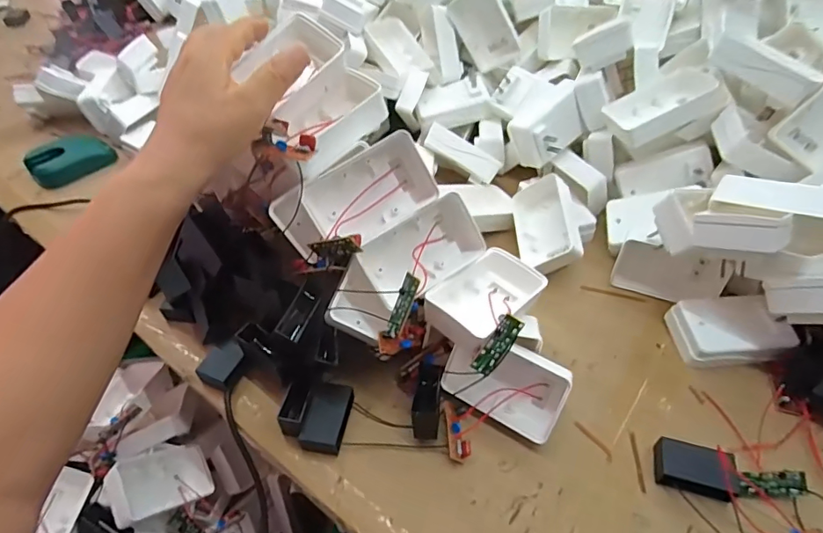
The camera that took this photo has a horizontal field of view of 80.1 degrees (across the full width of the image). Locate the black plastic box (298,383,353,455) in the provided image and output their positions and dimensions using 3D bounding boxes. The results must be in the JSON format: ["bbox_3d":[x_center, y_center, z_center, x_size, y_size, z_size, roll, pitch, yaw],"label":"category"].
[{"bbox_3d":[-0.064,0.115,0.375,0.030,0.019,0.051,8,49,8],"label":"black plastic box"}]

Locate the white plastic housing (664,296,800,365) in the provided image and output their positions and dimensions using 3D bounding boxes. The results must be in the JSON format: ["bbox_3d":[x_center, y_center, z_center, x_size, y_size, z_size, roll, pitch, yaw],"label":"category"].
[{"bbox_3d":[0.269,0.052,0.416,0.079,0.027,0.054,-5,48,-3],"label":"white plastic housing"}]

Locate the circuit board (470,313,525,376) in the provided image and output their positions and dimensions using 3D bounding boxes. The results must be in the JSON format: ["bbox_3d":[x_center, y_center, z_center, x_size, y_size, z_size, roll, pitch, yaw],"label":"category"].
[{"bbox_3d":[0.059,0.054,0.333,0.016,0.004,0.045,34,94,-1],"label":"circuit board"}]

